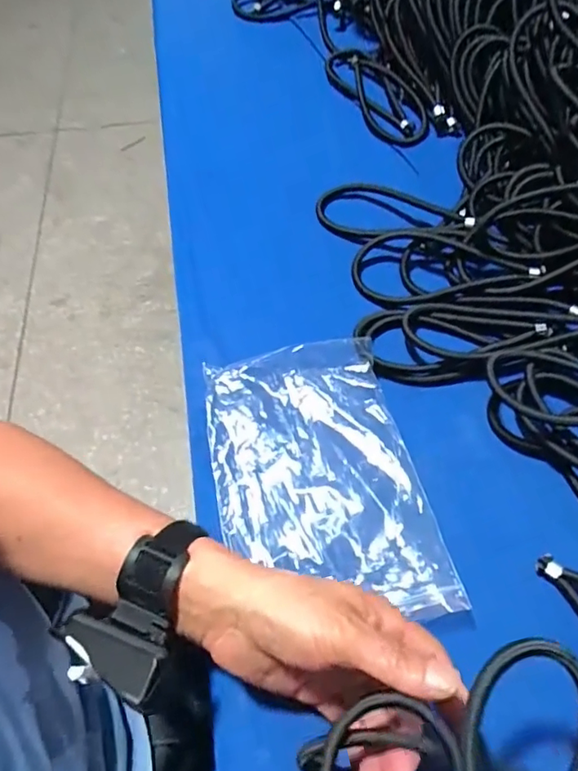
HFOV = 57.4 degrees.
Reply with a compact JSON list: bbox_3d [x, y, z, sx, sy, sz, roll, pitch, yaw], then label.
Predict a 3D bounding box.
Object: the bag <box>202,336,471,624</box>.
[{"bbox_3d":[0.019,0.066,0.403,0.147,0.028,0.222,-12,62,-5],"label":"bag"}]

